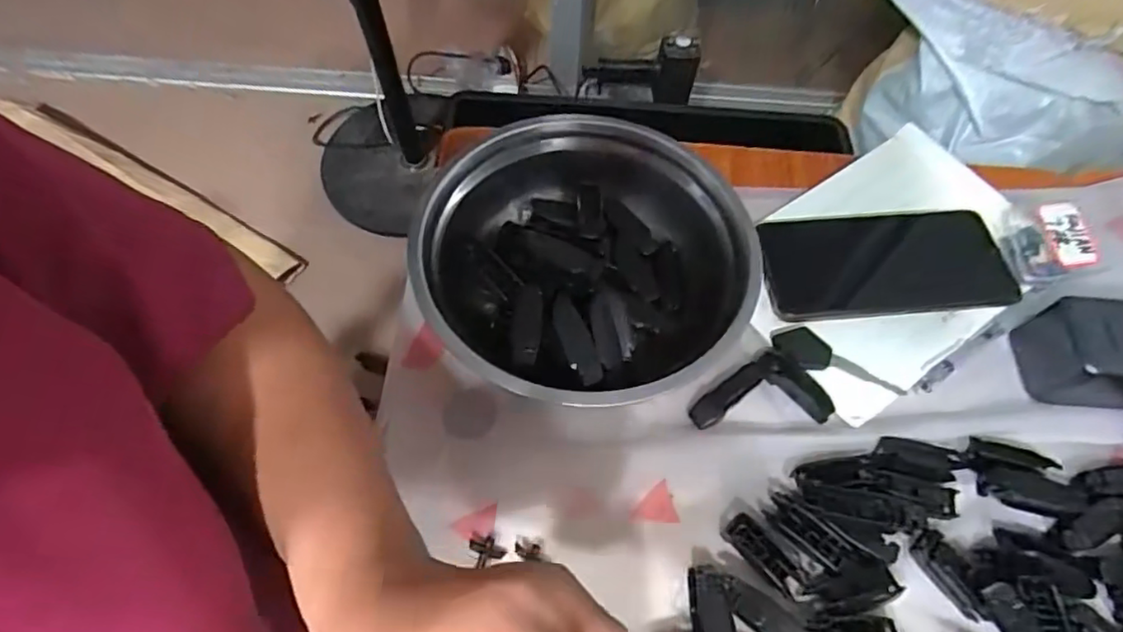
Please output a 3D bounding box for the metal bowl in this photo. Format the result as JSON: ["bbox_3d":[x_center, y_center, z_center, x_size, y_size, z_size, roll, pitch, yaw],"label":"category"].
[{"bbox_3d":[0.016,-0.030,0.384,0.192,0.060,0.198,1,61,-2],"label":"metal bowl"}]

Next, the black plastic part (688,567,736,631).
[{"bbox_3d":[0.078,0.154,0.310,0.019,0.005,0.048,-1,61,-3],"label":"black plastic part"}]

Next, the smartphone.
[{"bbox_3d":[0.224,-0.037,0.424,0.168,0.005,0.081,-4,61,-4],"label":"smartphone"}]

